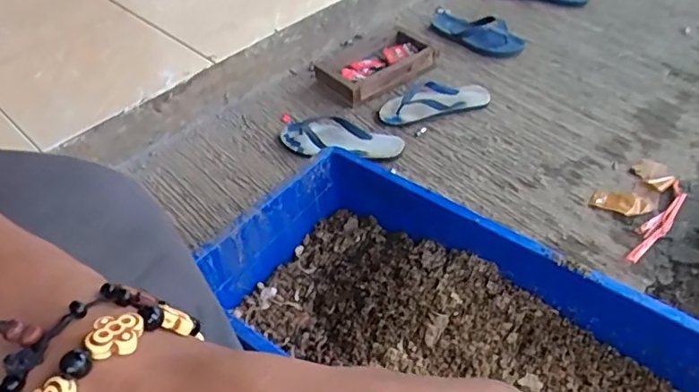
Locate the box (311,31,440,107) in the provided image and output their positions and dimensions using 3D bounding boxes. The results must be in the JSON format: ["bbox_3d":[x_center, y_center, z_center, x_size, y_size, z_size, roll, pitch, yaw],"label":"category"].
[{"bbox_3d":[0.063,-0.309,1.314,0.254,0.059,0.180,-32,50,-24],"label":"box"}]

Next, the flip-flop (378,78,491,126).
[{"bbox_3d":[0.184,-0.207,1.232,0.242,0.036,0.098,-16,46,-11],"label":"flip-flop"}]

